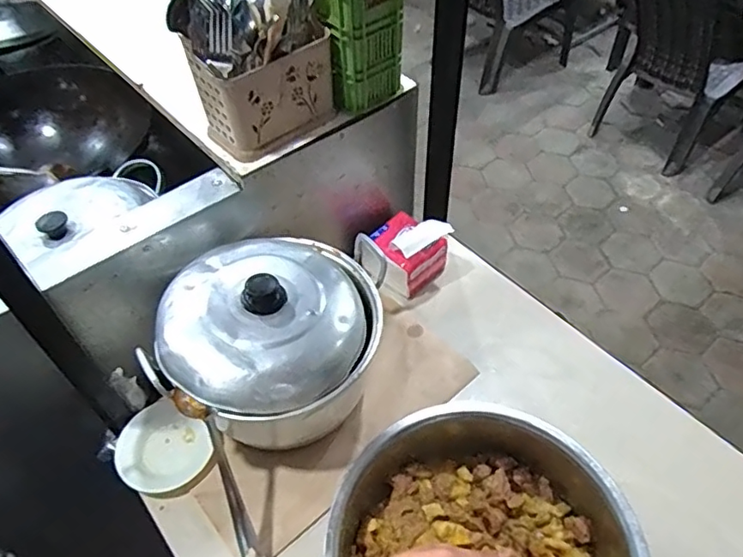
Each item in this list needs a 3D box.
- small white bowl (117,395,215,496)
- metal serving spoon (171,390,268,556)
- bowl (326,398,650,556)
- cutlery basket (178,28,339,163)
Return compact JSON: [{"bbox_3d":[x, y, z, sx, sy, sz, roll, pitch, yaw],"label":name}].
[{"bbox_3d":[-0.259,0.216,0.706,0.117,0.035,0.106,24,55,21],"label":"small white bowl"},{"bbox_3d":[-0.158,0.222,0.609,0.030,0.227,0.042,-21,11,-14],"label":"metal serving spoon"},{"bbox_3d":[0.109,0.292,0.569,0.286,0.116,0.289,-1,50,2],"label":"bowl"},{"bbox_3d":[-0.129,-0.235,0.688,0.155,0.123,0.082,-37,58,-25],"label":"cutlery basket"}]

